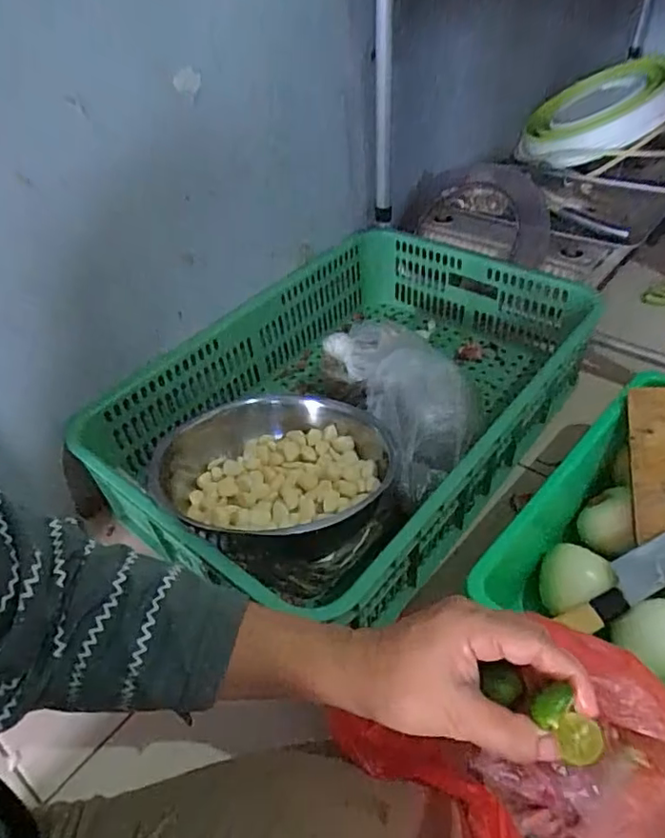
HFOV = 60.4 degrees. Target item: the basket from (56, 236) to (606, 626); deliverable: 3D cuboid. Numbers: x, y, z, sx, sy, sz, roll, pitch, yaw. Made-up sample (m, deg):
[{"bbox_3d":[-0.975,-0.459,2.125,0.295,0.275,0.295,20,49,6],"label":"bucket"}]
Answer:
[{"bbox_3d":[0.029,-0.030,0.726,0.392,0.145,0.571,28,55,30],"label":"basket"}]

